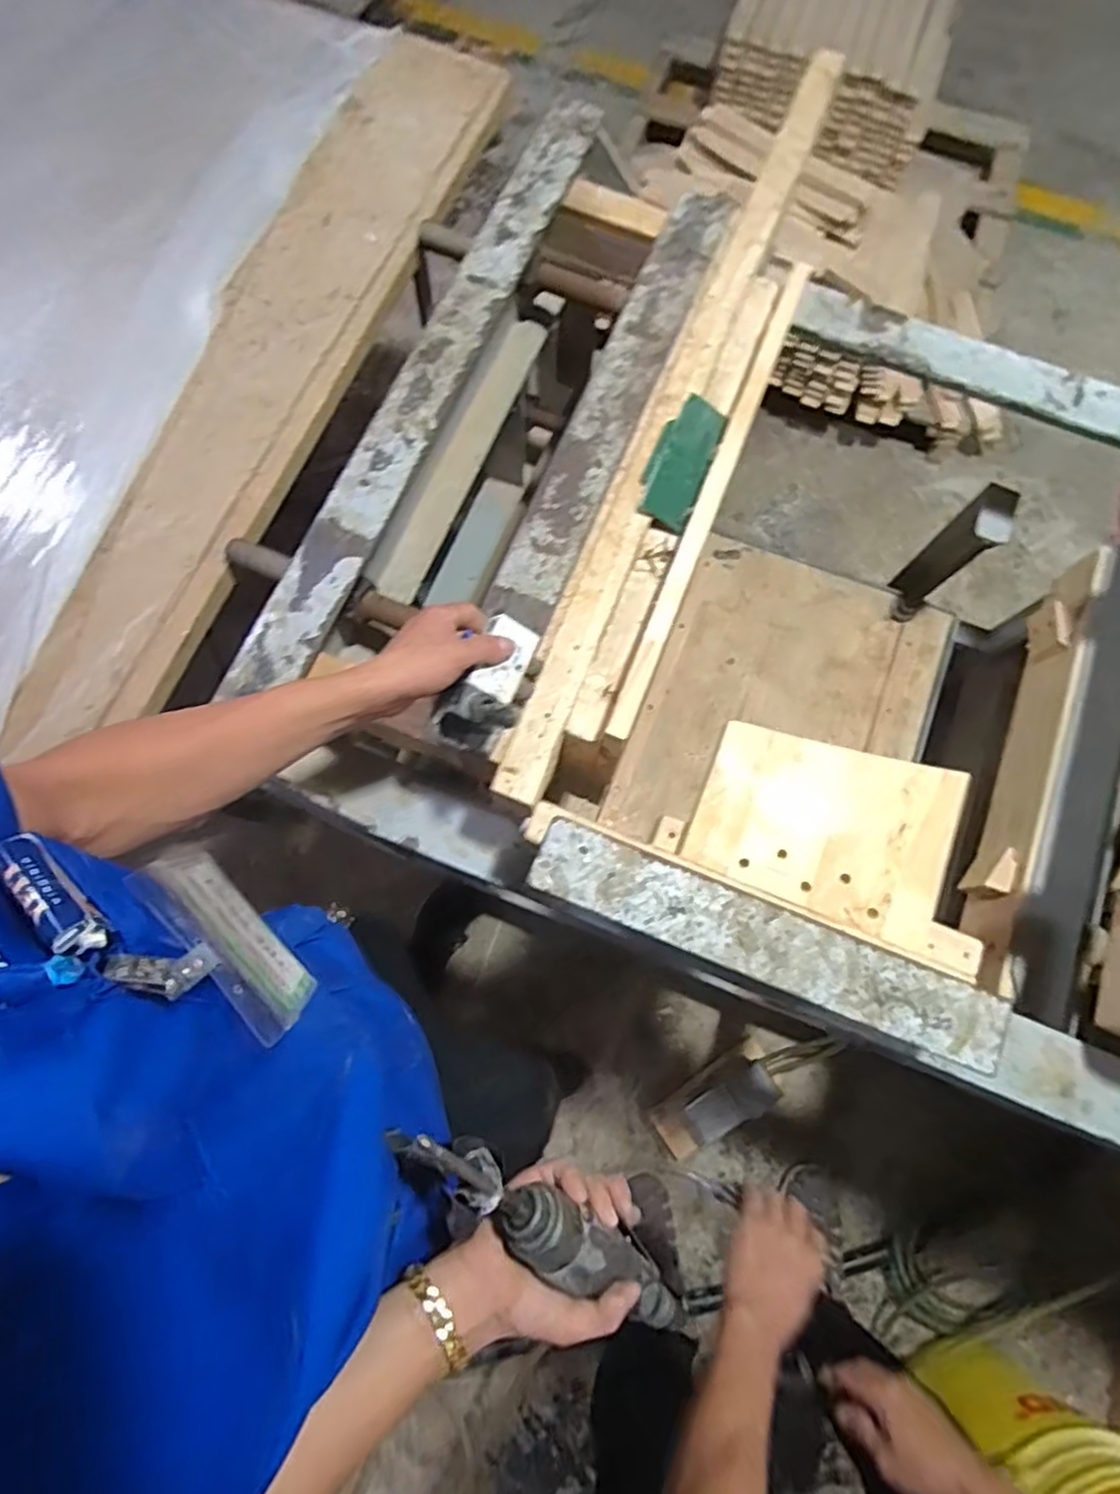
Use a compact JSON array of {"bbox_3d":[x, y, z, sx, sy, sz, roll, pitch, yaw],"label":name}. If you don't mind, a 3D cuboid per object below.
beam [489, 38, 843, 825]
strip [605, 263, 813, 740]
[{"bbox_3d":[0.121,-0.351,0.702,0.050,0.044,0.878,22,76,4],"label":"beam"},{"bbox_3d":[0.148,-0.249,0.658,0.027,0.026,0.539,22,76,4],"label":"strip"}]

